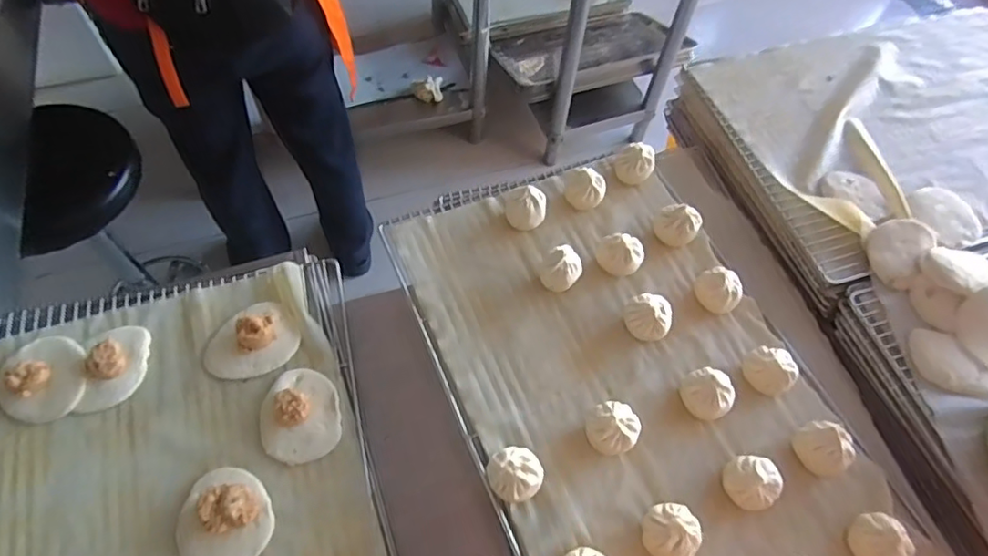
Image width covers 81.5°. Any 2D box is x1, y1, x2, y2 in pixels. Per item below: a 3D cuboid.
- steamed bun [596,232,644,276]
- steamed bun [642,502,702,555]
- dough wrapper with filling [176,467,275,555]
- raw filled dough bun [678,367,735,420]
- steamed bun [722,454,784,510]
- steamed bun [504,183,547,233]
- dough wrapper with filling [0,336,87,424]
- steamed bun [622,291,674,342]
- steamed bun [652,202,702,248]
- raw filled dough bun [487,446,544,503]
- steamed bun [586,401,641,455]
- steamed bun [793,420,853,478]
[{"bbox_3d":[0.156,-0.027,0.706,0.054,0.046,0.050,2,60,-3],"label":"steamed bun"},{"bbox_3d":[0.169,0.246,0.552,0.049,0.044,0.052,2,60,-3],"label":"steamed bun"},{"bbox_3d":[-0.277,0.247,0.583,0.094,0.036,0.103,-39,68,-20],"label":"dough wrapper with filling"},{"bbox_3d":[0.232,0.124,0.622,0.052,0.043,0.050,26,61,11],"label":"raw filled dough bun"},{"bbox_3d":[0.259,0.206,0.578,0.048,0.042,0.050,2,60,-3],"label":"steamed bun"},{"bbox_3d":[0.040,-0.089,0.735,0.054,0.049,0.045,7,59,-1],"label":"steamed bun"},{"bbox_3d":[-0.507,0.108,0.639,0.108,0.033,0.091,23,63,12],"label":"dough wrapper with filling"},{"bbox_3d":[0.180,0.045,0.666,0.054,0.046,0.050,29,62,12],"label":"steamed bun"},{"bbox_3d":[0.234,-0.068,0.733,0.056,0.043,0.051,32,62,14],"label":"steamed bun"},{"bbox_3d":[0.022,0.195,0.568,0.051,0.048,0.049,2,60,-3],"label":"raw filled dough bun"},{"bbox_3d":[0.126,0.156,0.599,0.053,0.044,0.051,3,60,-3],"label":"steamed bun"},{"bbox_3d":[0.341,0.175,0.595,0.044,0.040,0.054,8,59,0],"label":"steamed bun"}]

